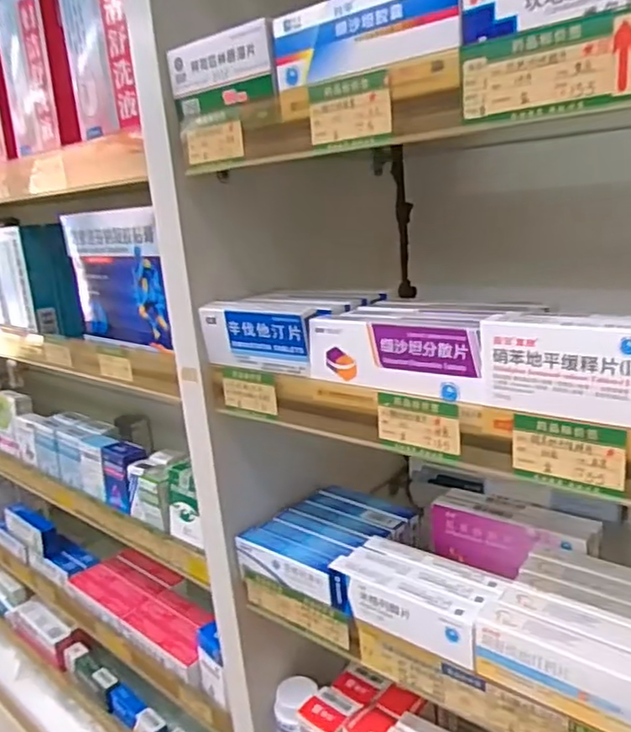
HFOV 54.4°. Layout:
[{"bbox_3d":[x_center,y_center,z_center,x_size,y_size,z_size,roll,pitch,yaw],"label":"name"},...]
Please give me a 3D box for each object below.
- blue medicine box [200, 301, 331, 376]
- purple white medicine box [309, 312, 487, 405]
[{"bbox_3d":[-0.043,-0.024,0.484,0.109,0.049,0.023,7,19,34],"label":"blue medicine box"},{"bbox_3d":[0.054,-0.008,0.408,0.135,0.046,0.022,9,21,40],"label":"purple white medicine box"}]

